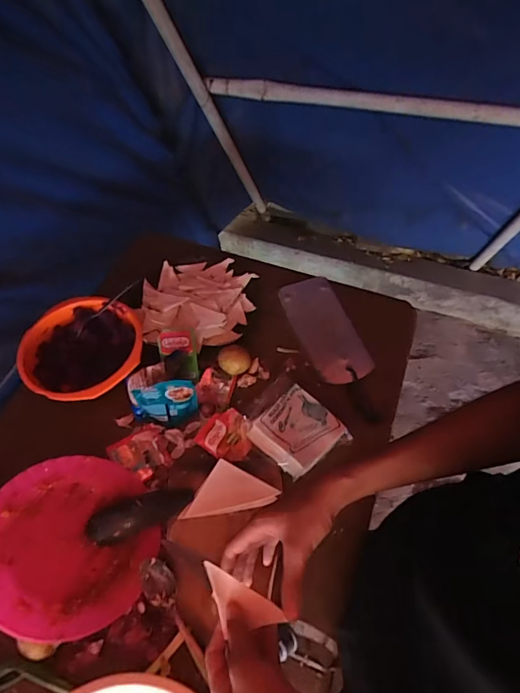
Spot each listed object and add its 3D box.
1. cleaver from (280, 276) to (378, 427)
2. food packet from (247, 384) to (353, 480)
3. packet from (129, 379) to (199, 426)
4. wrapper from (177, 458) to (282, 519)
[{"bbox_3d":[0.129,-0.007,0.777,0.108,0.020,0.316,-15,57,-9],"label":"cleaver"},{"bbox_3d":[0.056,0.126,0.666,0.115,0.049,0.121,-37,63,-22],"label":"food packet"},{"bbox_3d":[-0.153,0.083,0.659,0.108,0.100,0.030,3,56,2],"label":"packet"},{"bbox_3d":[-0.042,0.220,0.613,0.099,0.016,0.094,25,60,16],"label":"wrapper"}]

